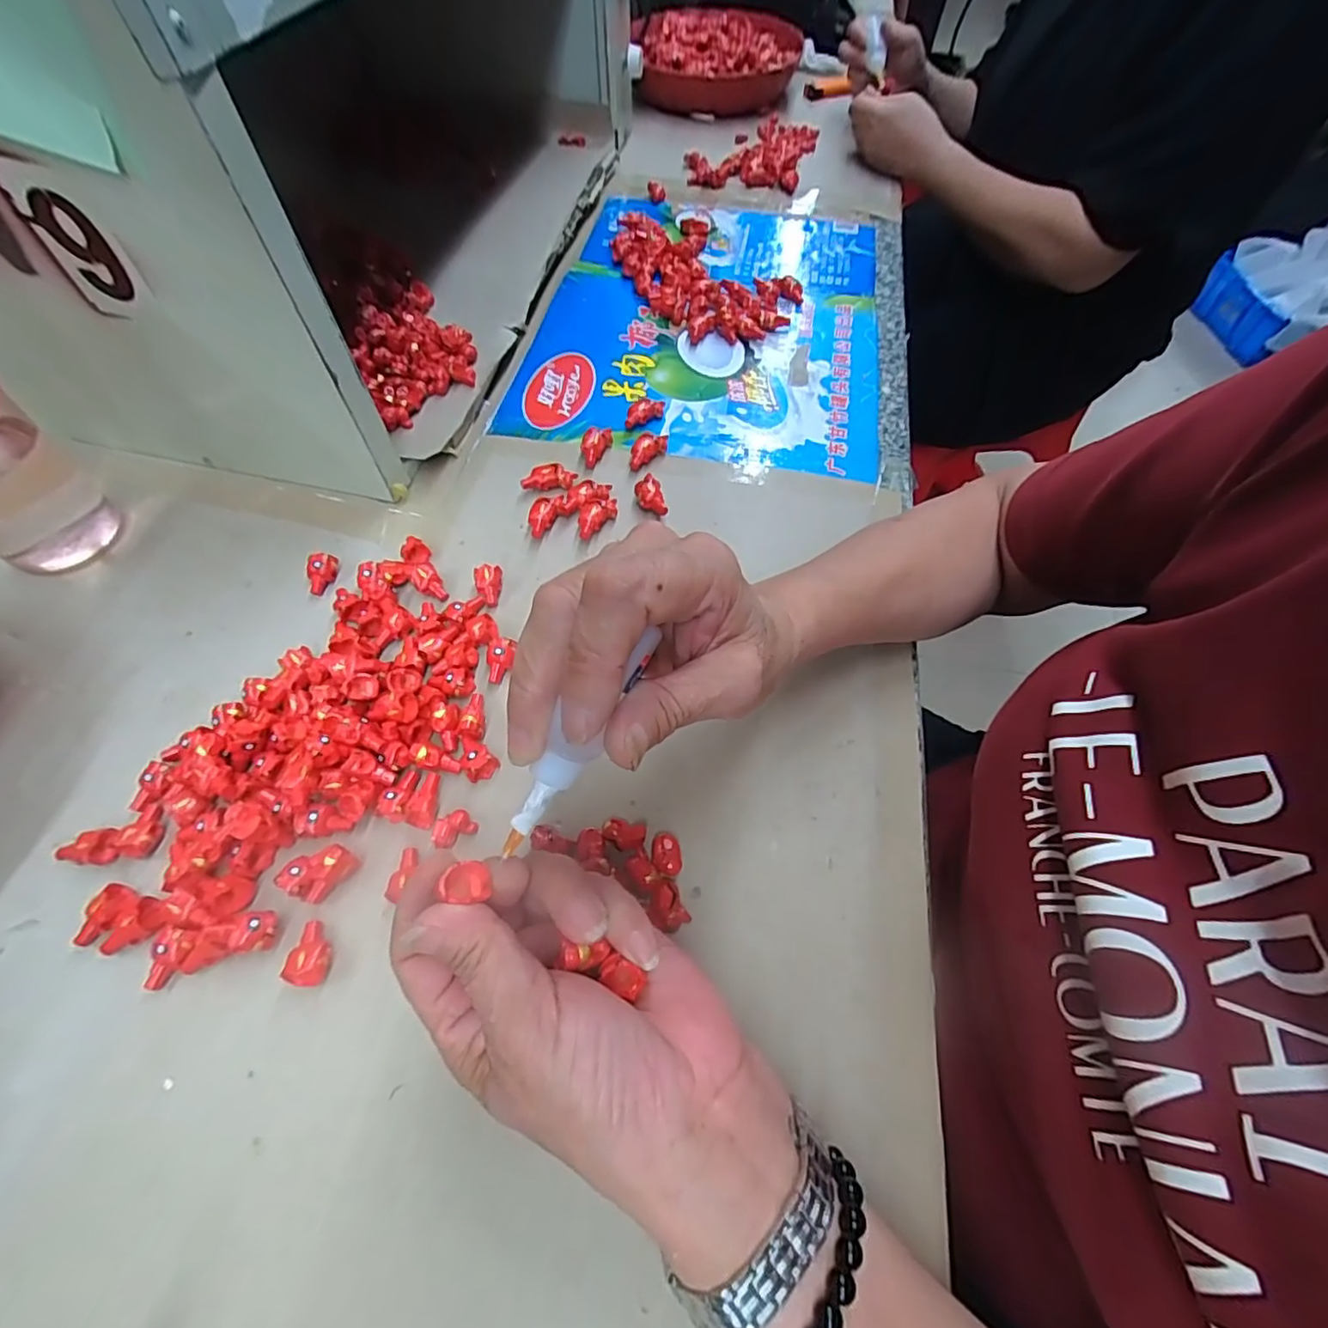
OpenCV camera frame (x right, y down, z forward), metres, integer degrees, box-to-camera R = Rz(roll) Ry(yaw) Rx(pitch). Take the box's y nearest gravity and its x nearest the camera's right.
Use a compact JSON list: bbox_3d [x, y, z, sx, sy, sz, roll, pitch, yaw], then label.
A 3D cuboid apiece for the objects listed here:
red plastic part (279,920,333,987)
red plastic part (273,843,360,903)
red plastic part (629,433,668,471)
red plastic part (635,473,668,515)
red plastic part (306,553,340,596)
[{"bbox_3d":[-0.157,0.129,0.255,0.016,0.014,0.026,-4,60,-3],"label":"red plastic part"},{"bbox_3d":[-0.164,0.098,0.271,0.025,0.016,0.028,29,64,15],"label":"red plastic part"},{"bbox_3d":[-0.013,-0.159,0.420,0.015,0.013,0.037,39,67,19],"label":"red plastic part"},{"bbox_3d":[-0.010,-0.116,0.393,0.017,0.011,0.033,-12,61,-8],"label":"red plastic part"},{"bbox_3d":[-0.220,-0.058,0.365,0.018,0.012,0.024,0,60,-1],"label":"red plastic part"}]

